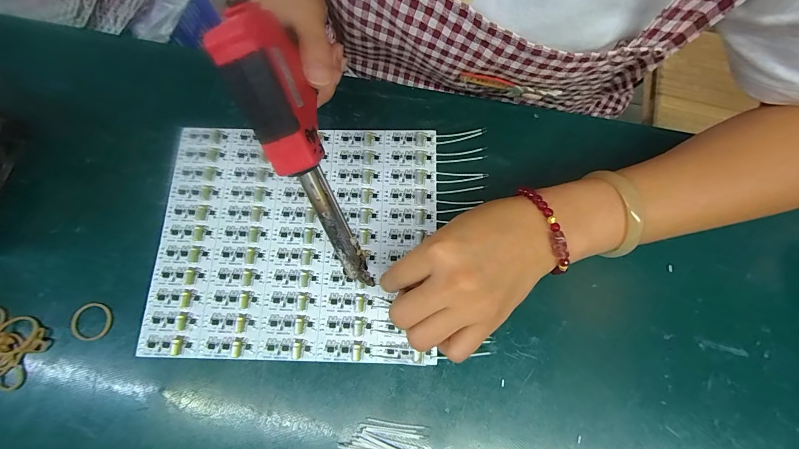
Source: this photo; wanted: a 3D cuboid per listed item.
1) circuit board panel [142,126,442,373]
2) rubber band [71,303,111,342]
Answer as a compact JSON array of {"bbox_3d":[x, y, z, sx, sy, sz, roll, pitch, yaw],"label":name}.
[{"bbox_3d":[-0.087,0.010,0.286,0.228,0.006,0.197,1,75,1],"label":"circuit board panel"},{"bbox_3d":[-0.246,0.077,0.269,0.029,0.004,0.029,0,75,1],"label":"rubber band"}]

